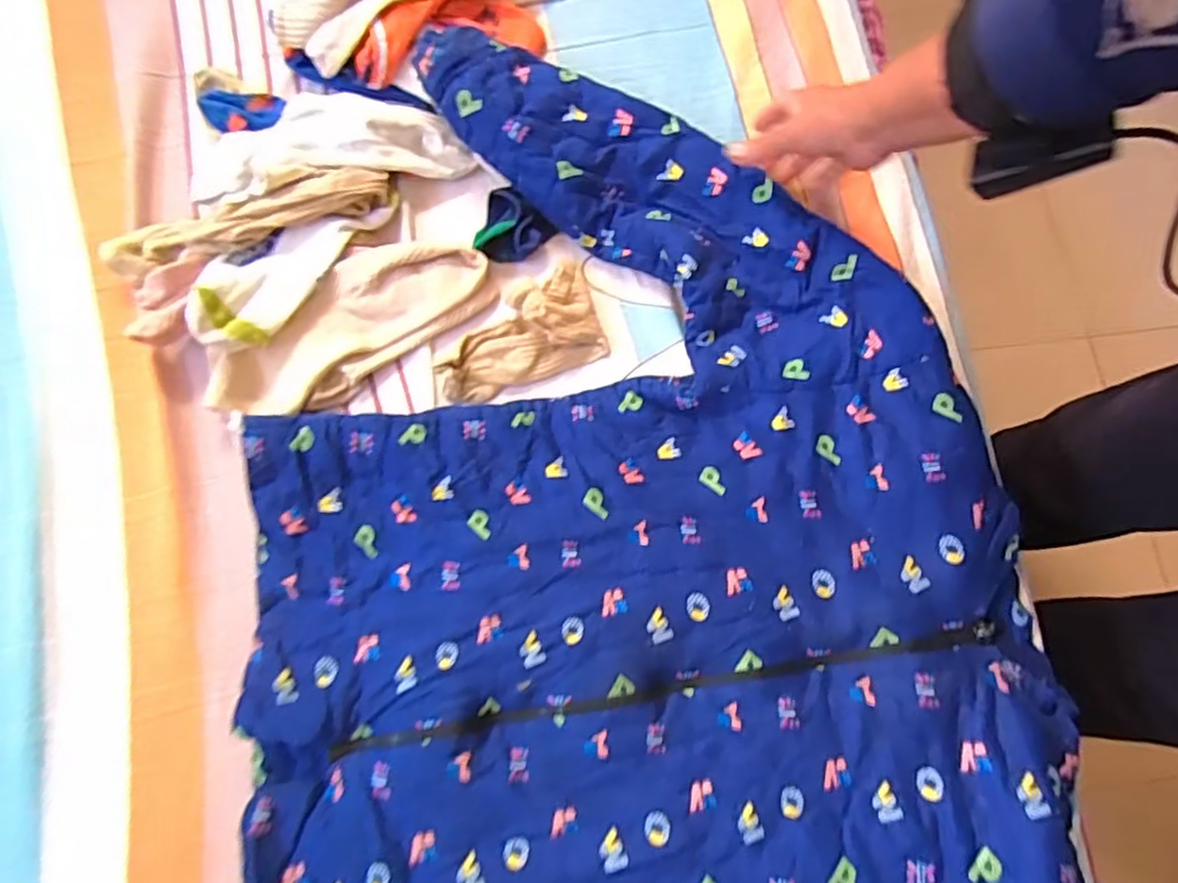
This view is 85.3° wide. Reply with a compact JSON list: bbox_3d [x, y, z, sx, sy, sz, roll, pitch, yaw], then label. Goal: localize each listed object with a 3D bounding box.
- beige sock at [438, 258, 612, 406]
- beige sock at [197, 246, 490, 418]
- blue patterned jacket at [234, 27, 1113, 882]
[{"bbox_3d":[-0.057,-0.086,0.500,0.131,0.033,0.080,-22,79,-6],"label":"beige sock"},{"bbox_3d":[-0.185,-0.091,0.496,0.216,0.033,0.086,-35,81,-8],"label":"beige sock"},{"bbox_3d":[0.042,0.141,0.417,0.512,0.052,0.861,-10,78,-3],"label":"blue patterned jacket"}]

